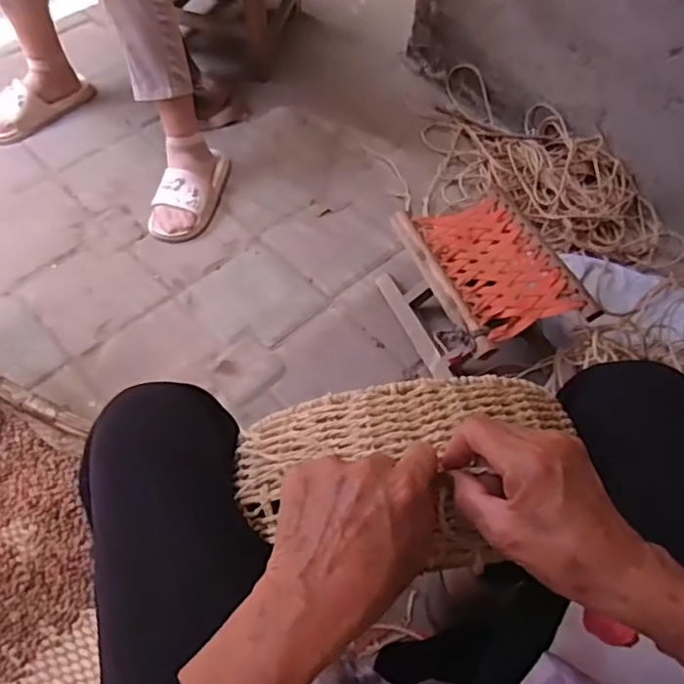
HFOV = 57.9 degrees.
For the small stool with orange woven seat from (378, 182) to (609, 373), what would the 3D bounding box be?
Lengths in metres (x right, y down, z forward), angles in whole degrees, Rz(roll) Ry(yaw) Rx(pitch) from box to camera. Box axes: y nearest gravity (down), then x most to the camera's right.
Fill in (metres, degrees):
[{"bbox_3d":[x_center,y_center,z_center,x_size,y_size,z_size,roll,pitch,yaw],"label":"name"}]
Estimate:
[{"bbox_3d":[0.233,-0.084,1.037,0.232,0.170,0.282,-19,62,-15],"label":"small stool with orange woven seat"}]

